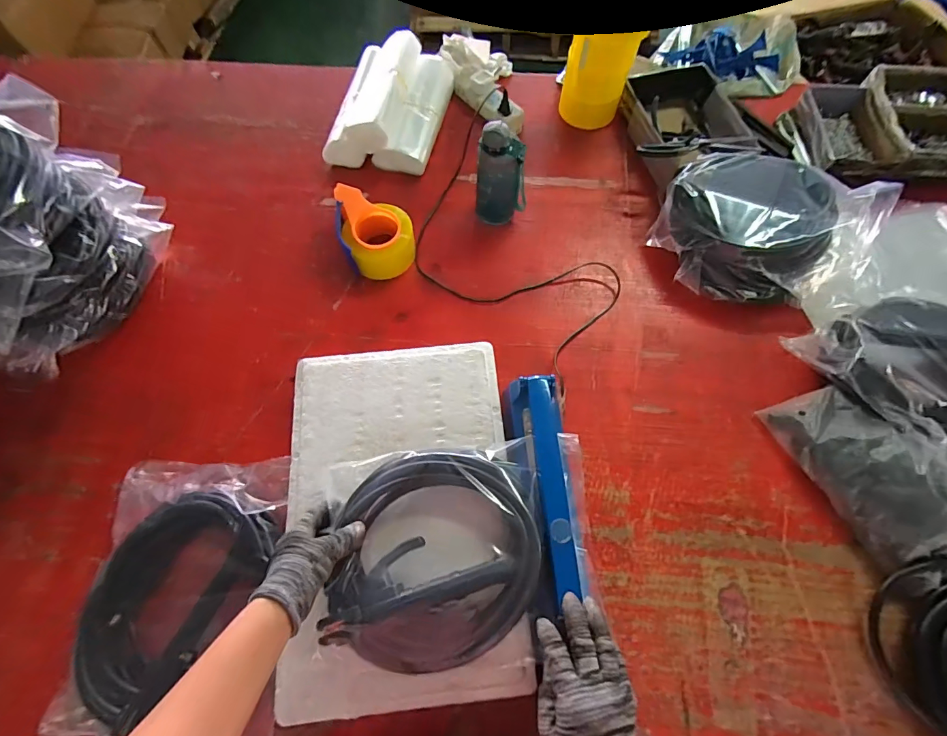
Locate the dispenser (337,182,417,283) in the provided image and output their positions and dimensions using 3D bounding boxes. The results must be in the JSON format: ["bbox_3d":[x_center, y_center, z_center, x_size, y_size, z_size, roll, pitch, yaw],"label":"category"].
[{"bbox_3d":[-0.167,-0.236,0.741,0.124,0.075,0.154,-10,68,-5],"label":"dispenser"}]

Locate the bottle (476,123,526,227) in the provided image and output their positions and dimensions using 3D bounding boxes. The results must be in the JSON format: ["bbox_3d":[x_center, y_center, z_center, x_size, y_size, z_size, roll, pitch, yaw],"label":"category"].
[{"bbox_3d":[0.046,-0.310,0.710,0.075,0.166,0.060,35,71,13],"label":"bottle"}]

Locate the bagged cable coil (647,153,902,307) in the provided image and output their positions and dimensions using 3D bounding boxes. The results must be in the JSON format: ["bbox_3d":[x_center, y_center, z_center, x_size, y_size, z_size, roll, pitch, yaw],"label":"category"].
[{"bbox_3d":[0.480,-0.235,0.717,0.322,0.115,0.244,19,68,7],"label":"bagged cable coil"}]

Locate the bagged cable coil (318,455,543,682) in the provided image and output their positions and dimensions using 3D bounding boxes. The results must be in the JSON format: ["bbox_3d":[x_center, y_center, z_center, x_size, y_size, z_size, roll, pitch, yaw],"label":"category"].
[{"bbox_3d":[-0.043,0.202,0.474,0.222,0.065,0.210,0,67,0],"label":"bagged cable coil"}]

